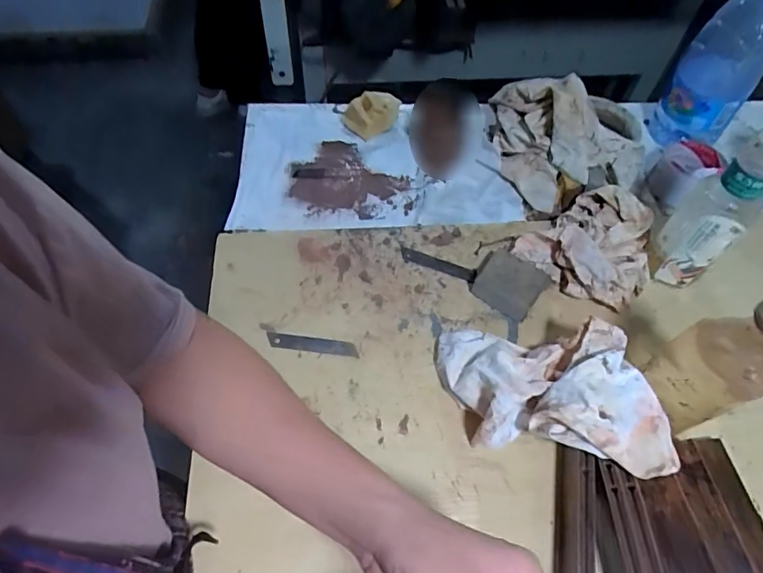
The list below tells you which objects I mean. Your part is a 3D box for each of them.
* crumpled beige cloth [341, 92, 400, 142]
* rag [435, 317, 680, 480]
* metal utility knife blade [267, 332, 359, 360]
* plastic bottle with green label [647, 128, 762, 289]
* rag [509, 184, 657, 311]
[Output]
[{"bbox_3d":[-0.017,-0.254,0.743,0.068,0.037,0.067,-34,66,-19],"label":"crumpled beige cloth"},{"bbox_3d":[0.157,0.101,0.485,0.204,0.075,0.119,11,60,5],"label":"rag"},{"bbox_3d":[-0.075,0.063,0.548,0.099,0.004,0.017,7,66,3],"label":"metal utility knife blade"},{"bbox_3d":[0.348,-0.077,0.529,0.056,0.196,0.069,-40,68,-22],"label":"plastic bottle with green label"},{"bbox_3d":[0.264,-0.057,0.605,0.136,0.046,0.159,41,66,20],"label":"rag"}]

